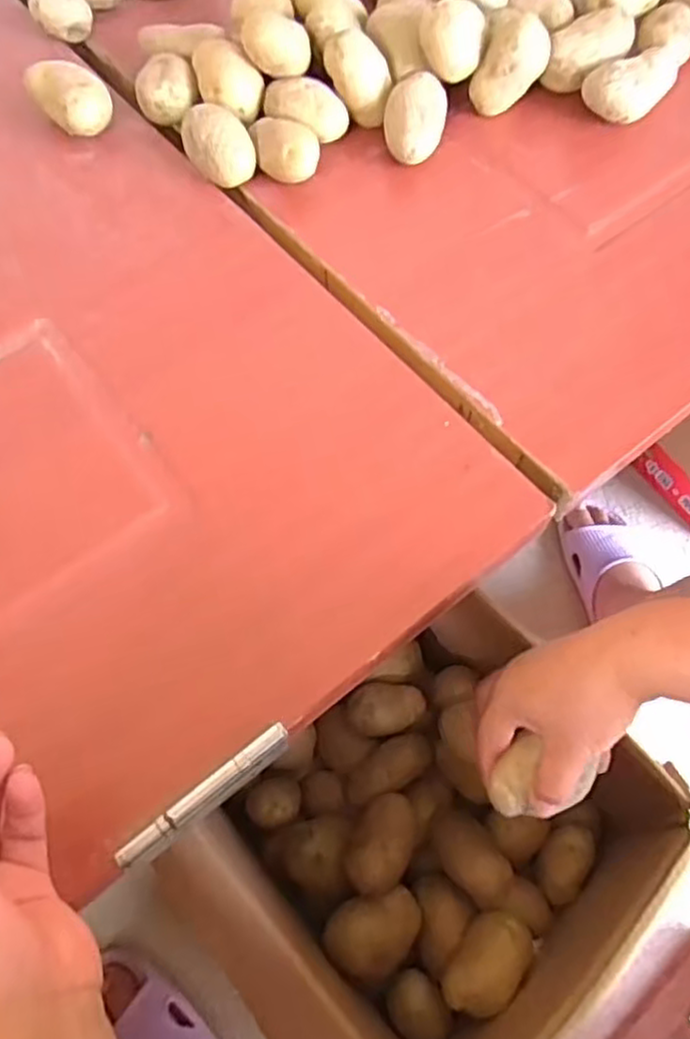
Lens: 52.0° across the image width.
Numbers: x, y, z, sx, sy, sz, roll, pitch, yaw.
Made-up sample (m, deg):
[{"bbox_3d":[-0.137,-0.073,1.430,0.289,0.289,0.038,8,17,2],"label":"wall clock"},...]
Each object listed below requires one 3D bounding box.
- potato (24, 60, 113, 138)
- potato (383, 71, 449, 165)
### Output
[{"bbox_3d":[-0.223,-0.343,0.584,0.045,0.041,0.070,-41,72,-16],"label":"potato"},{"bbox_3d":[0.057,-0.323,0.580,0.048,0.044,0.066,6,66,3],"label":"potato"}]

